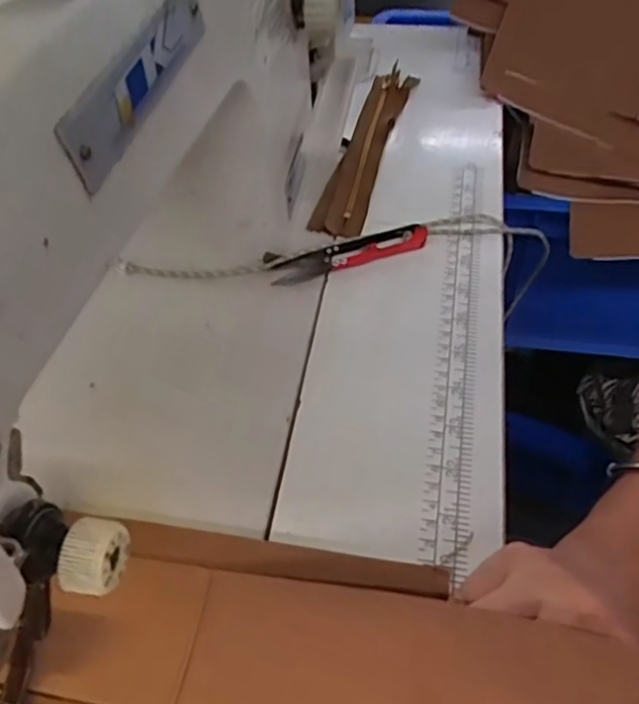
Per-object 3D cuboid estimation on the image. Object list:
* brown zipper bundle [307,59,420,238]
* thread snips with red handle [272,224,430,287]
[{"bbox_3d":[0.038,-0.167,0.503,0.035,0.019,0.213,12,53,13],"label":"brown zipper bundle"},{"bbox_3d":[0.020,-0.066,0.429,0.105,0.012,0.022,-17,52,-10],"label":"thread snips with red handle"}]

